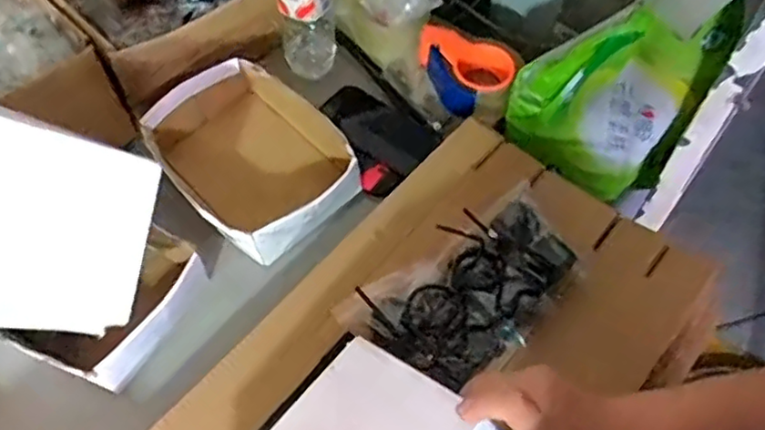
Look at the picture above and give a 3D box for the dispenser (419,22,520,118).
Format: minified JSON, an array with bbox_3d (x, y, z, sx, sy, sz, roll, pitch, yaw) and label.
[{"bbox_3d":[0.106,-0.187,0.872,0.137,0.079,0.112,13,58,8],"label":"dispenser"}]

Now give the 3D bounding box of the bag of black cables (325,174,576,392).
[{"bbox_3d":[0.086,0.077,0.646,0.228,0.033,0.130,-32,62,-20],"label":"bag of black cables"}]

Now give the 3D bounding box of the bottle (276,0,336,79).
[{"bbox_3d":[-0.096,-0.268,0.833,0.072,0.229,0.061,-7,57,-5],"label":"bottle"}]

